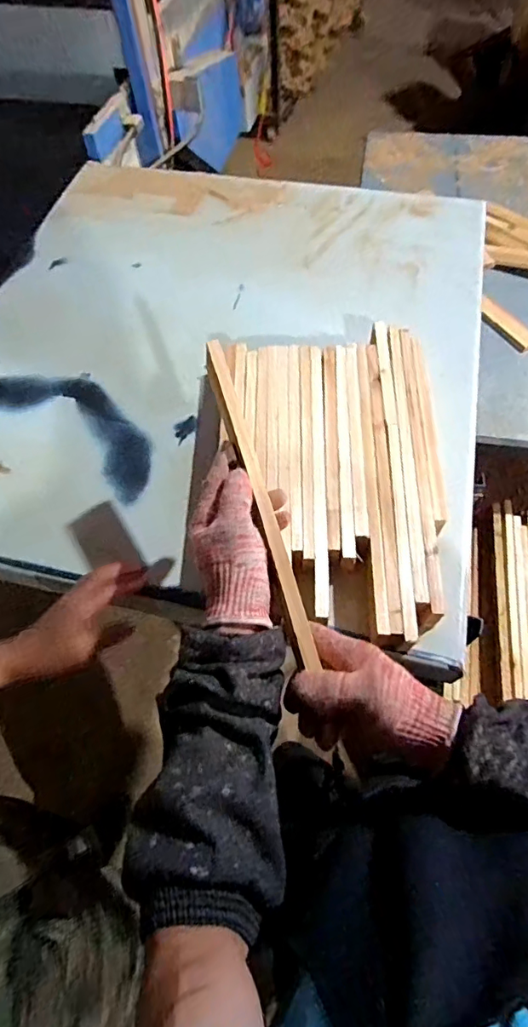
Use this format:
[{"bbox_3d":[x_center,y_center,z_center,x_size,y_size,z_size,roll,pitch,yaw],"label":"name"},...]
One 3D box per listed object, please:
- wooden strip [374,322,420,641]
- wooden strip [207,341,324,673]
[{"bbox_3d":[0.165,-0.072,0.615,0.018,0.009,0.453,0,60,4],"label":"wooden strip"},{"bbox_3d":[-0.007,-0.019,0.460,0.020,0.007,0.318,-15,77,-8],"label":"wooden strip"}]

